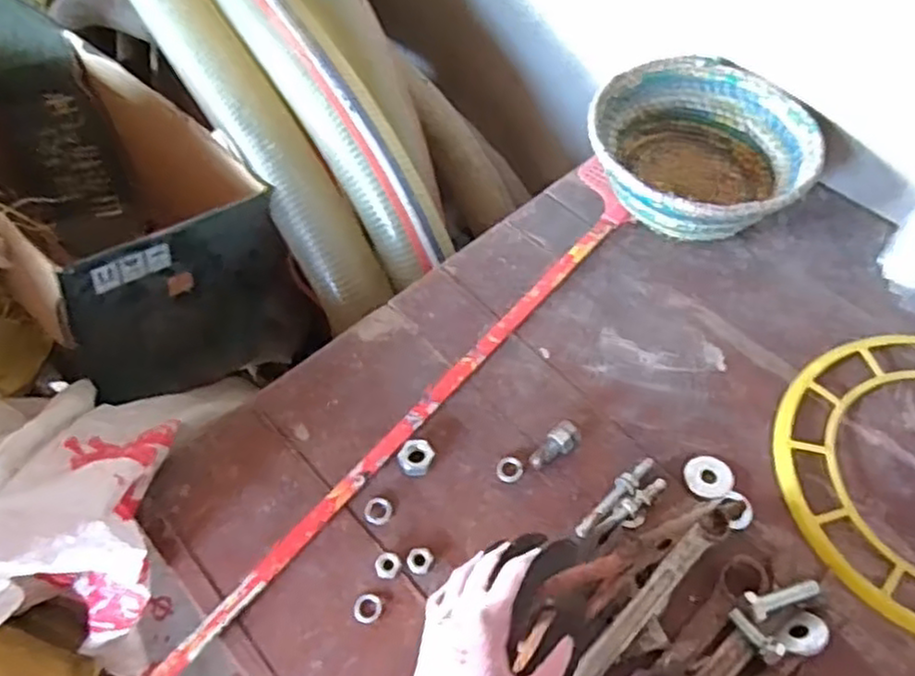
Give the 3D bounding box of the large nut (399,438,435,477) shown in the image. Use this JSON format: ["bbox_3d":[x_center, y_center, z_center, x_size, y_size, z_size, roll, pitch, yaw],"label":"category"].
[{"bbox_3d":[-0.031,0.090,0.542,0.024,0.016,0.025,0,56,0],"label":"large nut"}]

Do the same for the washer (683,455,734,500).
[{"bbox_3d":[0.190,0.106,0.546,0.035,0.004,0.034,0,56,0],"label":"washer"}]

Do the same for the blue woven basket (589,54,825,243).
[{"bbox_3d":[0.223,-0.166,0.671,0.194,0.081,0.188,0,56,0],"label":"blue woven basket"}]

